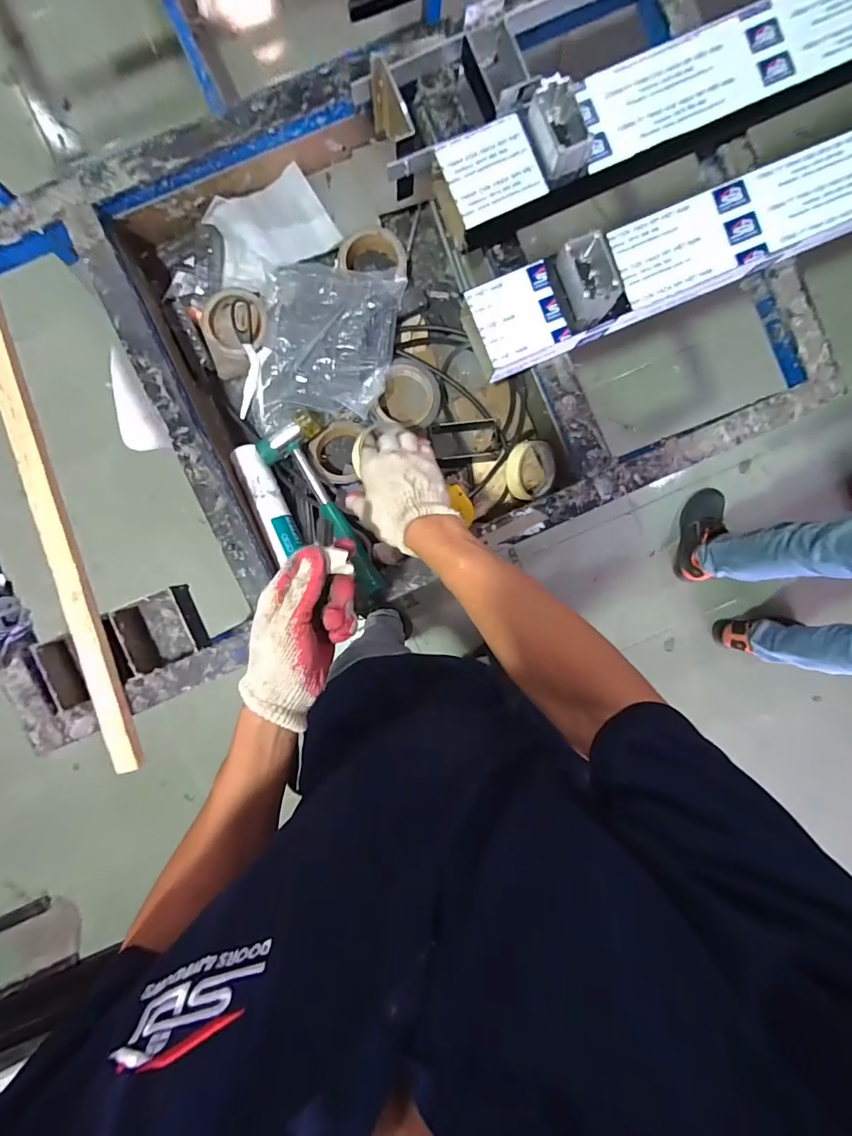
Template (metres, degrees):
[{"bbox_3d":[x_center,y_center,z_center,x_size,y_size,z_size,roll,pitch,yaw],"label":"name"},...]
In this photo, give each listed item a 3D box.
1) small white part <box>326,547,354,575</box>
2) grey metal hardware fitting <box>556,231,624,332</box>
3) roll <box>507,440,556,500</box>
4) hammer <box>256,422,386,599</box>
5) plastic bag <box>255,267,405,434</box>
[{"bbox_3d":[-0.075,-0.007,0.392,0.020,0.008,0.023,-7,94,-1],"label":"small white part"},{"bbox_3d":[0.195,-0.345,0.532,0.066,0.039,0.094,-22,94,0],"label":"grey metal hardware fitting"},{"bbox_3d":[0.156,-0.146,0.671,0.085,0.031,0.085,-5,98,-38],"label":"roll"},{"bbox_3d":[-0.138,-0.078,0.615,0.071,0.034,0.279,-35,77,1],"label":"hammer"},{"bbox_3d":[-0.145,-0.311,0.638,0.187,0.047,0.250,12,93,-2],"label":"plastic bag"}]

